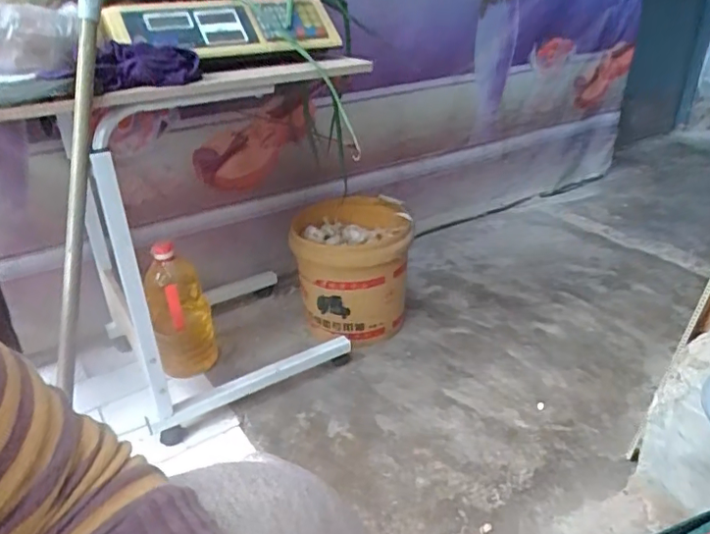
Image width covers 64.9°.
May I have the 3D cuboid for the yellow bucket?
[{"bbox_3d":[-0.007,0.021,1.210,0.232,0.283,0.253,-2,30,1],"label":"yellow bucket"}]

